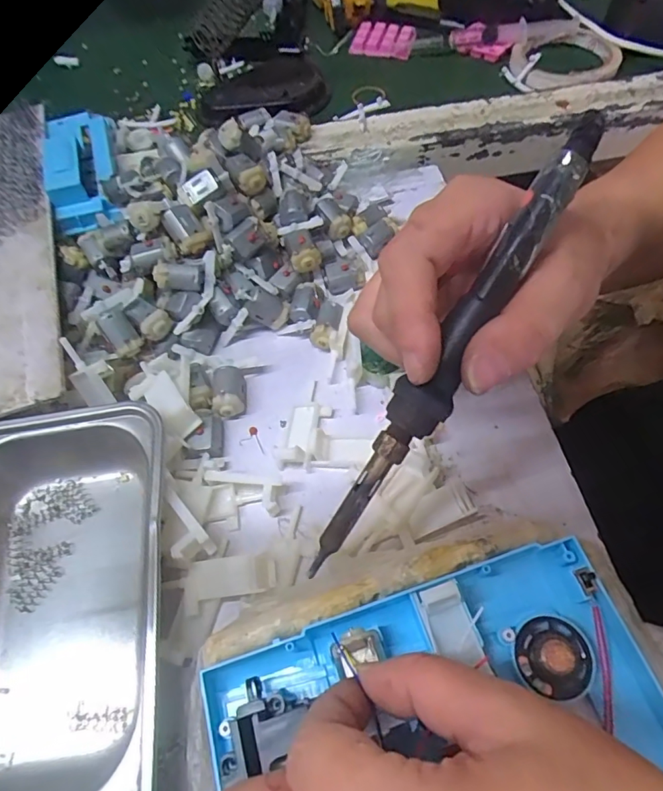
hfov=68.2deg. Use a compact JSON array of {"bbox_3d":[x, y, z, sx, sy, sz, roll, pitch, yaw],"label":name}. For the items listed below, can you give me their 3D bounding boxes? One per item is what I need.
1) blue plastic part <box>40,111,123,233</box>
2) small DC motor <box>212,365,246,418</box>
[{"bbox_3d":[-0.186,-0.172,0.365,0.046,0.032,0.117,-15,60,-6],"label":"blue plastic part"},{"bbox_3d":[-0.061,-0.001,0.291,0.017,0.019,0.030,-6,60,-1],"label":"small DC motor"}]

